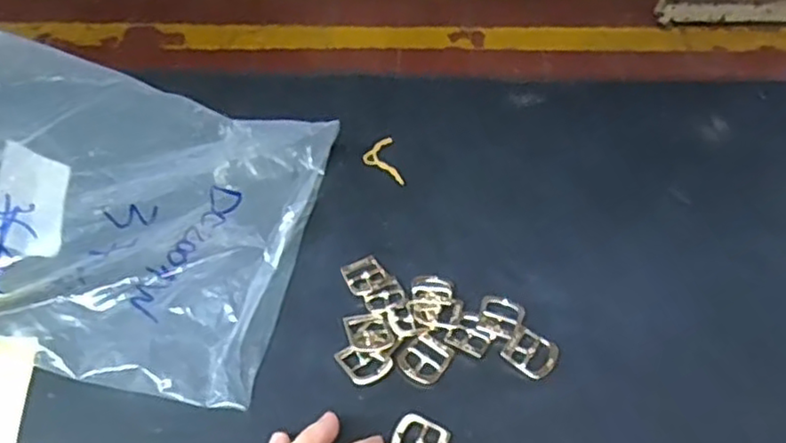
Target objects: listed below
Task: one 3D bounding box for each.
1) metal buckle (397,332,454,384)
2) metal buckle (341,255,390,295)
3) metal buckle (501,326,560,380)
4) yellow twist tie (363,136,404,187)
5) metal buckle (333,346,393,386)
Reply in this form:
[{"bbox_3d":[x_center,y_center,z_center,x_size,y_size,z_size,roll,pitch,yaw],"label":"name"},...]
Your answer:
[{"bbox_3d":[0.019,0.076,0.385,0.025,0.005,0.027,34,56,27],"label":"metal buckle"},{"bbox_3d":[-0.017,0.033,0.425,0.025,0.004,0.025,-20,51,-18],"label":"metal buckle"},{"bbox_3d":[0.077,0.073,0.383,0.028,0.004,0.025,32,55,25],"label":"metal buckle"},{"bbox_3d":[-0.008,-0.042,0.491,0.023,0.004,0.046,-10,48,-7],"label":"yellow twist tie"},{"bbox_3d":[-0.015,0.077,0.380,0.025,0.005,0.024,-27,53,-22],"label":"metal buckle"}]

